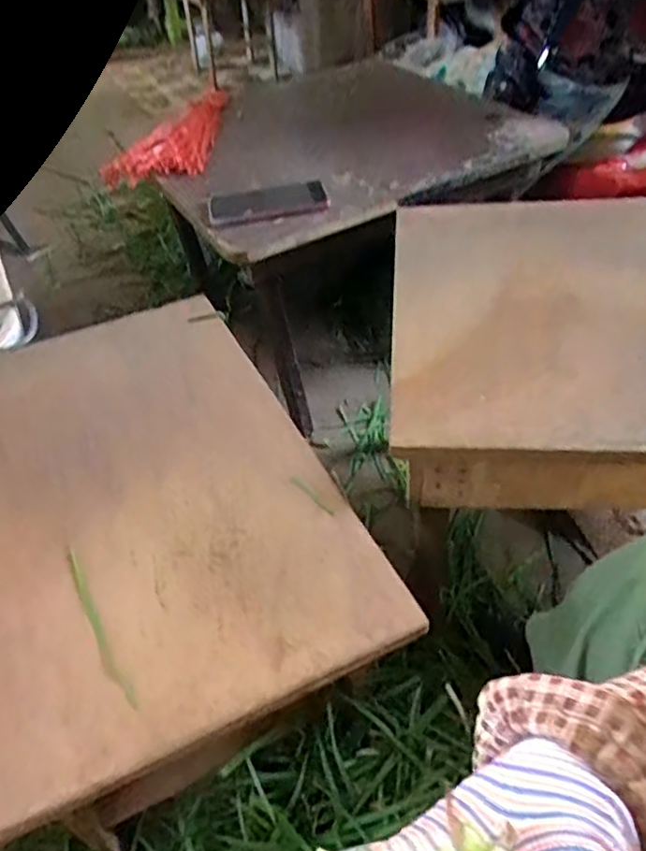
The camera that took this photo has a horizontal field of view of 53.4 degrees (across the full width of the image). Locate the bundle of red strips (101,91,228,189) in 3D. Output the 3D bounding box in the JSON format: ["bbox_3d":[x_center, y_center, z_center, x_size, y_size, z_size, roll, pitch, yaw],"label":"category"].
[{"bbox_3d":[-0.271,-0.487,1.098,0.200,0.069,0.271,-1,44,6],"label":"bundle of red strips"}]

